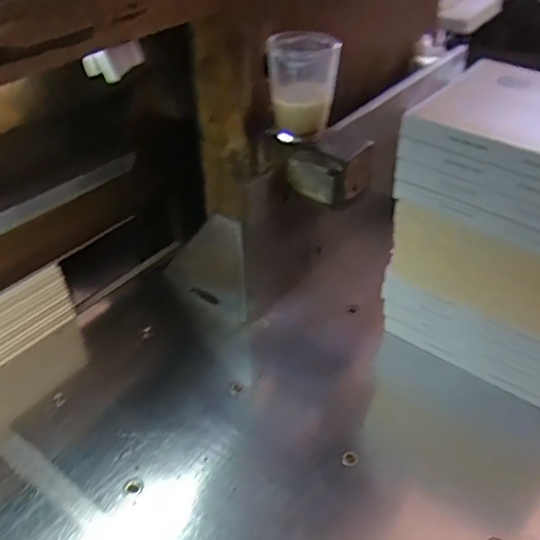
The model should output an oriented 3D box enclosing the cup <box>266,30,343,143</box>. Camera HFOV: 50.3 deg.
[{"bbox_3d":[0.032,-0.179,0.565,0.066,0.089,0.058,2,38,5],"label":"cup"}]

